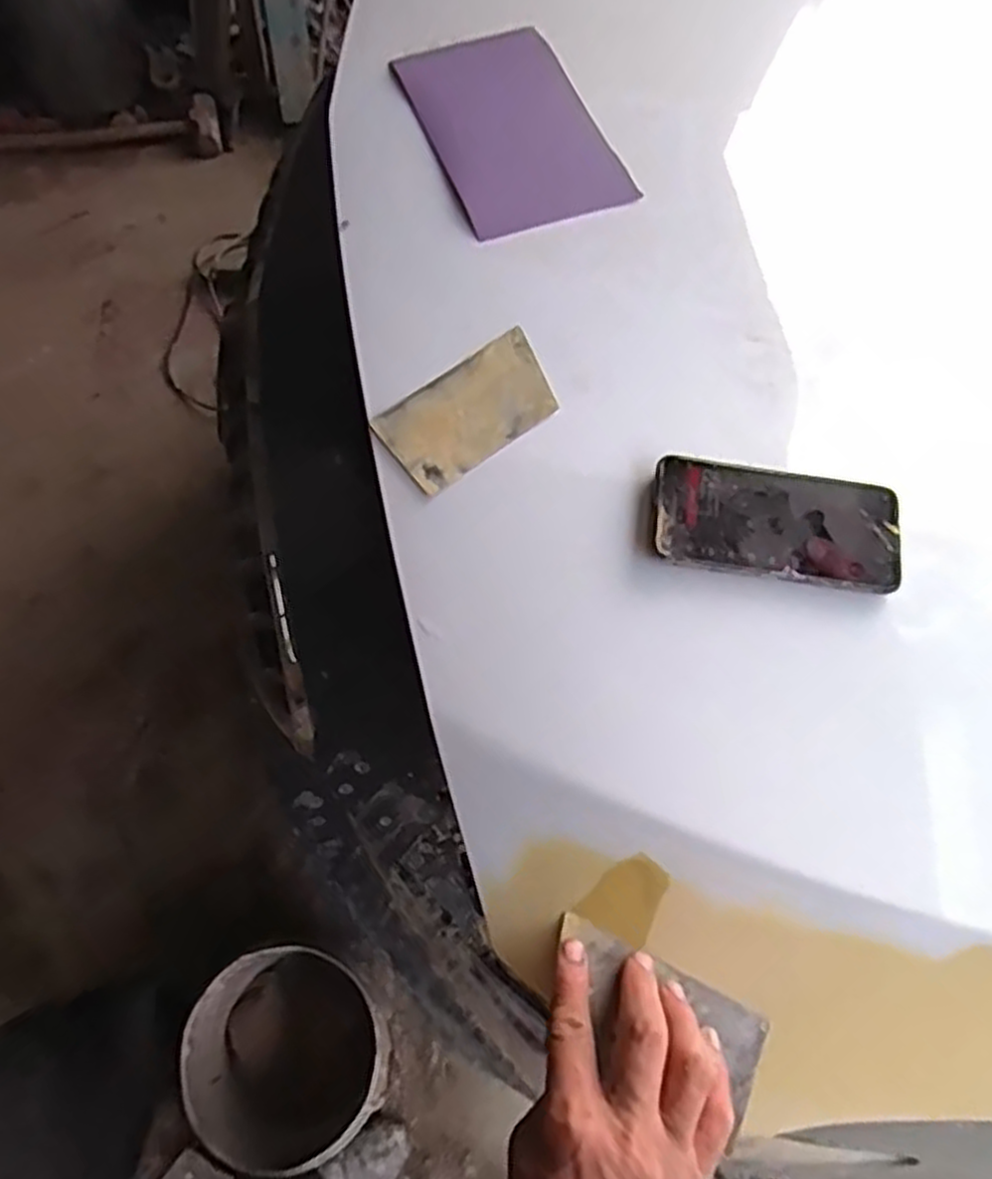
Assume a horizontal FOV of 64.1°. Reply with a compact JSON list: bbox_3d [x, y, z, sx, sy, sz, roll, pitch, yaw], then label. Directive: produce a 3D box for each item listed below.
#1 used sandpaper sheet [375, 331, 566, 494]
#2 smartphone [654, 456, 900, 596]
[{"bbox_3d":[-0.017,-0.125,0.556,0.125,0.004,0.072,-36,74,-11],"label":"used sandpaper sheet"},{"bbox_3d":[0.184,-0.043,0.517,0.159,0.016,0.076,7,65,0],"label":"smartphone"}]

